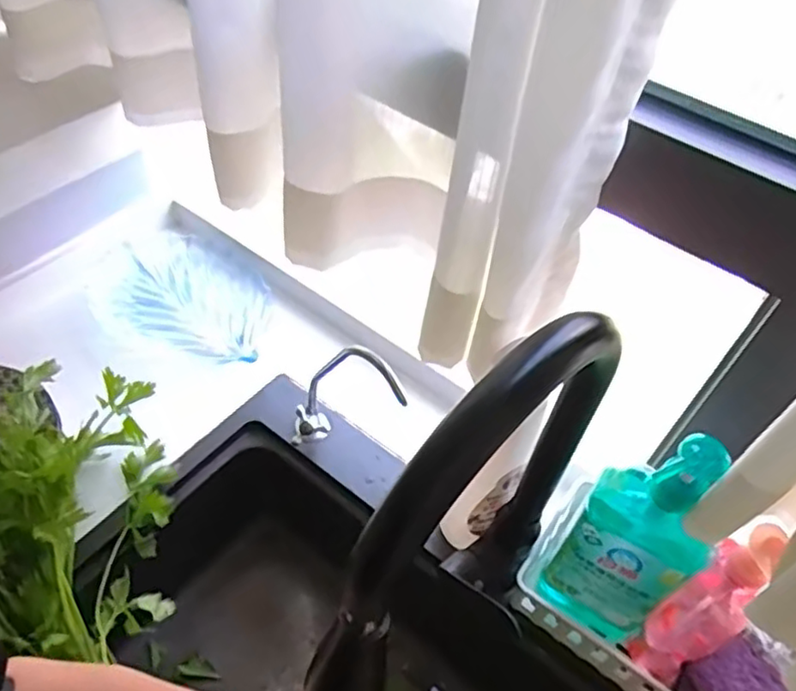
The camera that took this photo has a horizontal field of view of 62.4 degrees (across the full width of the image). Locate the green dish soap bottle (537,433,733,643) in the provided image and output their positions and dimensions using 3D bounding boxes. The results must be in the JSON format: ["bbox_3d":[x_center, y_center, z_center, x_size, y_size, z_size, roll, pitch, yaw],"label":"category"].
[{"bbox_3d":[0.193,0.166,0.546,0.091,0.278,0.053,36,56,22],"label":"green dish soap bottle"}]

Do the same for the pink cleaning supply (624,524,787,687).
[{"bbox_3d":[0.256,0.215,0.538,0.060,0.222,0.054,-25,57,-24],"label":"pink cleaning supply"}]

